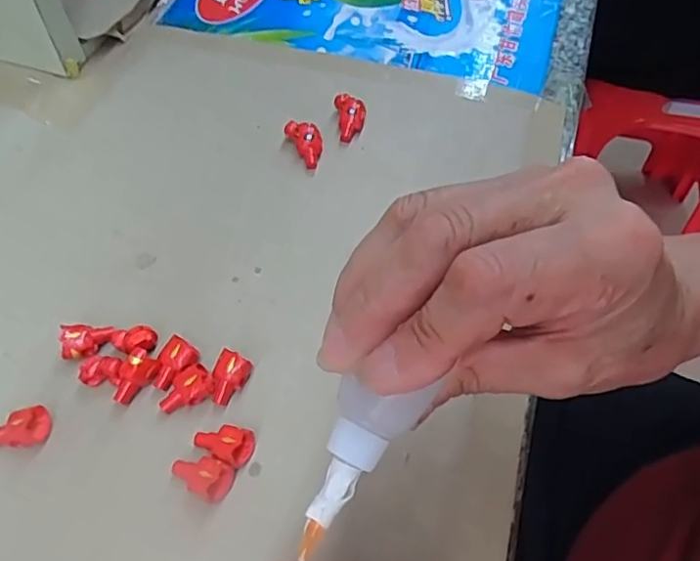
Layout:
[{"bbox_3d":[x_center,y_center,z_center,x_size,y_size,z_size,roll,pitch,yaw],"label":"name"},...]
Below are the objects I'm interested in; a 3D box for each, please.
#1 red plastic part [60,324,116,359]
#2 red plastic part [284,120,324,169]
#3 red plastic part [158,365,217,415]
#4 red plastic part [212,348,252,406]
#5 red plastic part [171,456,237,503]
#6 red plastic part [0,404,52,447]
[{"bbox_3d":[-0.130,0.030,0.296,0.023,0.012,0.017,-12,57,-8],"label":"red plastic part"},{"bbox_3d":[-0.027,-0.089,0.375,0.017,0.012,0.035,-27,60,-17],"label":"red plastic part"},{"bbox_3d":[-0.077,0.052,0.281,0.026,0.010,0.019,-39,64,-23],"label":"red plastic part"},{"bbox_3d":[-0.058,0.046,0.285,0.016,0.011,0.026,20,58,13],"label":"red plastic part"},{"bbox_3d":[-0.065,0.084,0.259,0.027,0.011,0.016,24,59,15],"label":"red plastic part"},{"bbox_3d":[-0.151,0.069,0.270,0.027,0.014,0.015,-19,58,-13],"label":"red plastic part"}]

